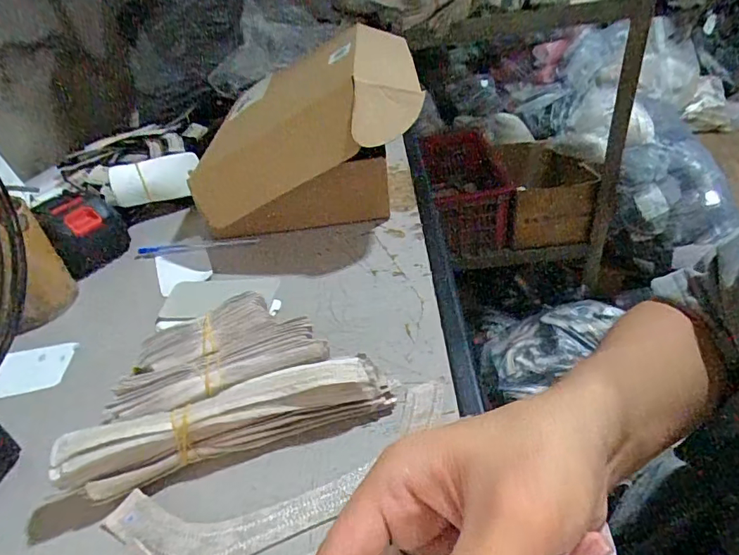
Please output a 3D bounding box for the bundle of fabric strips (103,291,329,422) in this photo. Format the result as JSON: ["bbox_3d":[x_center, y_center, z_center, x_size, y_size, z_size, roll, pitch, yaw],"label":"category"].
[{"bbox_3d":[-0.111,0.060,0.357,0.141,0.032,0.092,-16,37,-12],"label":"bundle of fabric strips"}]

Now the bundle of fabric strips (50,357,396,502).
[{"bbox_3d":[-0.086,0.093,0.306,0.197,0.039,0.030,-19,38,-9],"label":"bundle of fabric strips"}]

